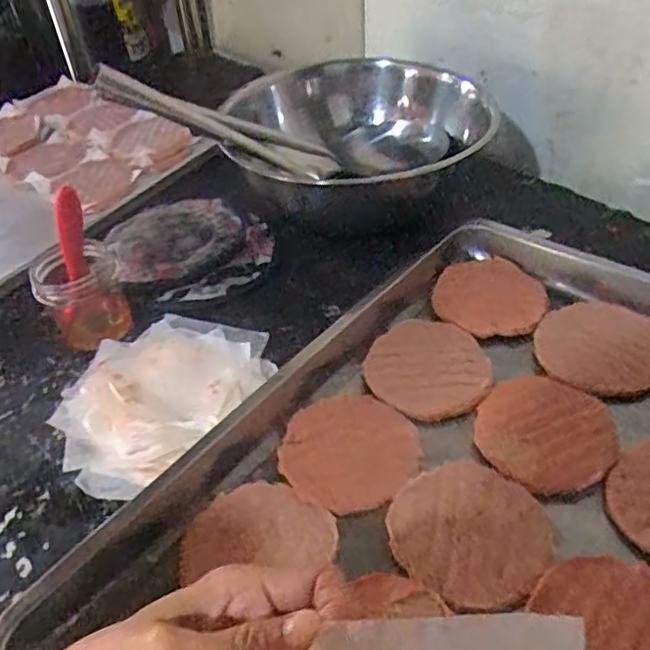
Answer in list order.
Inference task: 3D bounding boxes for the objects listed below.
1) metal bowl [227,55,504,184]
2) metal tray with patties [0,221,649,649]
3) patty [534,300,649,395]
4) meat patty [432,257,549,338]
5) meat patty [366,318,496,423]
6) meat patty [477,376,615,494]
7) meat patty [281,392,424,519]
[{"bbox_3d":[0.031,-0.221,0.754,0.277,0.100,0.268,-4,44,3],"label":"metal bowl"},{"bbox_3d":[0.125,0.116,0.473,0.397,0.033,0.601,27,53,30],"label":"metal tray with patties"},{"bbox_3d":[0.249,0.016,0.573,0.107,0.008,0.101,-4,44,3],"label":"patty"},{"bbox_3d":[0.165,-0.030,0.645,0.105,0.008,0.109,-3,44,4],"label":"meat patty"},{"bbox_3d":[0.091,0.035,0.577,0.101,0.011,0.107,-23,46,-16],"label":"meat patty"},{"bbox_3d":[0.178,0.087,0.517,0.104,0.008,0.104,-4,44,3],"label":"meat patty"},{"bbox_3d":[0.021,0.100,0.519,0.110,0.011,0.101,-22,46,-15],"label":"meat patty"}]

